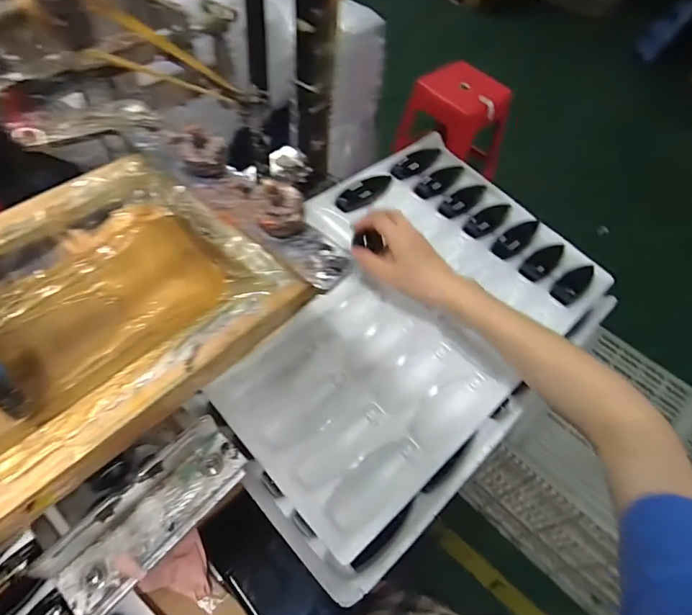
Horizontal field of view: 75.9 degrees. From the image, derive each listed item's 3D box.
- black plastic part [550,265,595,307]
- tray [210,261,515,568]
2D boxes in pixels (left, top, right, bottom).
[{"bbox_3d":[0.301,-0.029,0.593,0.092,0.031,0.036,-25,55,-39],"label":"black plastic part"},{"bbox_3d":[0.018,0.084,0.482,0.261,0.031,0.224,-38,67,-27],"label":"tray"}]

